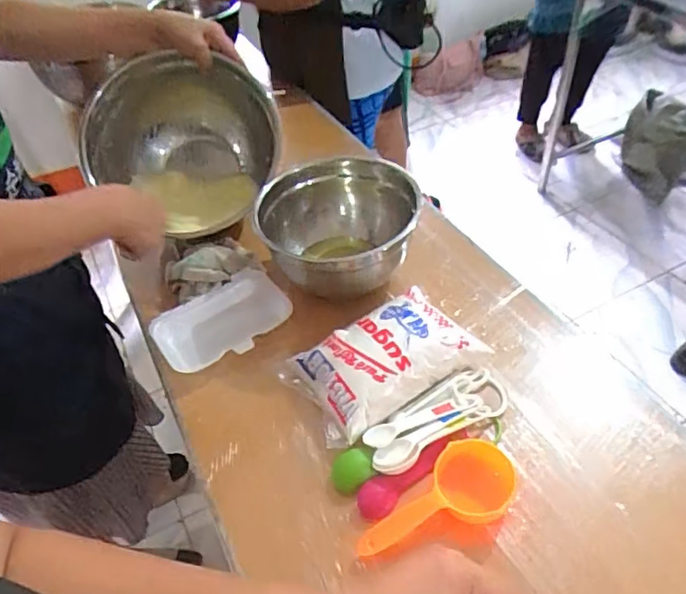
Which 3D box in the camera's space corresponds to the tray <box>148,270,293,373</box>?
[{"bbox_3d":[-0.156,0.031,0.743,0.165,0.034,0.108,-28,49,-23],"label":"tray"}]

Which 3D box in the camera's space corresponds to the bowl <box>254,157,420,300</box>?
[{"bbox_3d":[-0.007,-0.084,0.767,0.189,0.122,0.203,-2,44,2],"label":"bowl"}]

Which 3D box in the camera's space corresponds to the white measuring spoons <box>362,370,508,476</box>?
[{"bbox_3d":[0.102,0.130,0.619,0.175,0.017,0.062,-26,48,-21],"label":"white measuring spoons"}]

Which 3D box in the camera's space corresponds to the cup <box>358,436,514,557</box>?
[{"bbox_3d":[0.090,0.203,0.552,0.164,0.034,0.073,-29,48,-3],"label":"cup"}]

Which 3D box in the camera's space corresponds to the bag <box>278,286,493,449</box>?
[{"bbox_3d":[0.047,0.070,0.656,0.203,0.054,0.132,-22,47,-18],"label":"bag"}]

